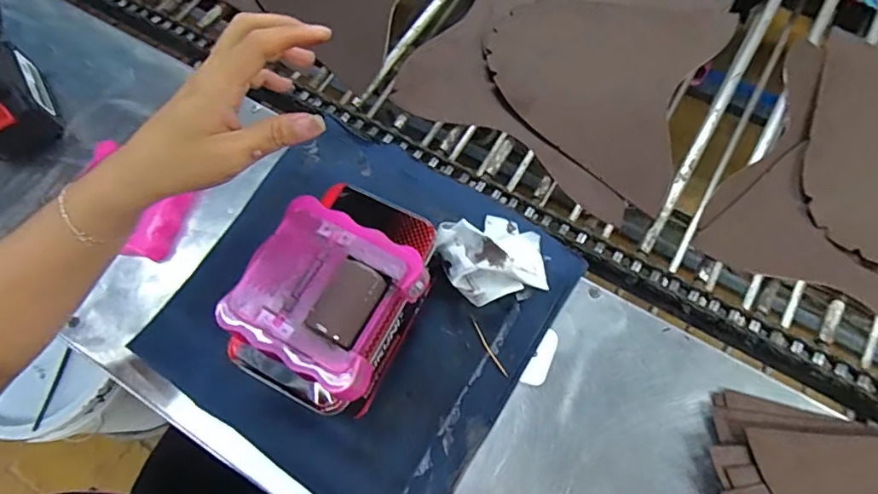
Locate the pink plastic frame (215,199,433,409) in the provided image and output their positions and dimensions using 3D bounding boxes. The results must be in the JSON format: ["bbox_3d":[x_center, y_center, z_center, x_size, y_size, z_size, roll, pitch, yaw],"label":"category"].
[{"bbox_3d":[-0.078,0.034,0.362,0.105,0.031,0.105,26,71,12],"label":"pink plastic frame"}]

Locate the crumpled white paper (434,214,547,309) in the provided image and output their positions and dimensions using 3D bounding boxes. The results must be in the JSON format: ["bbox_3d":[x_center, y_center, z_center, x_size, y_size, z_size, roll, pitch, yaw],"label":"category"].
[{"bbox_3d":[0.049,0.004,0.468,0.092,0.048,0.080,-15,68,-4],"label":"crumpled white paper"}]

